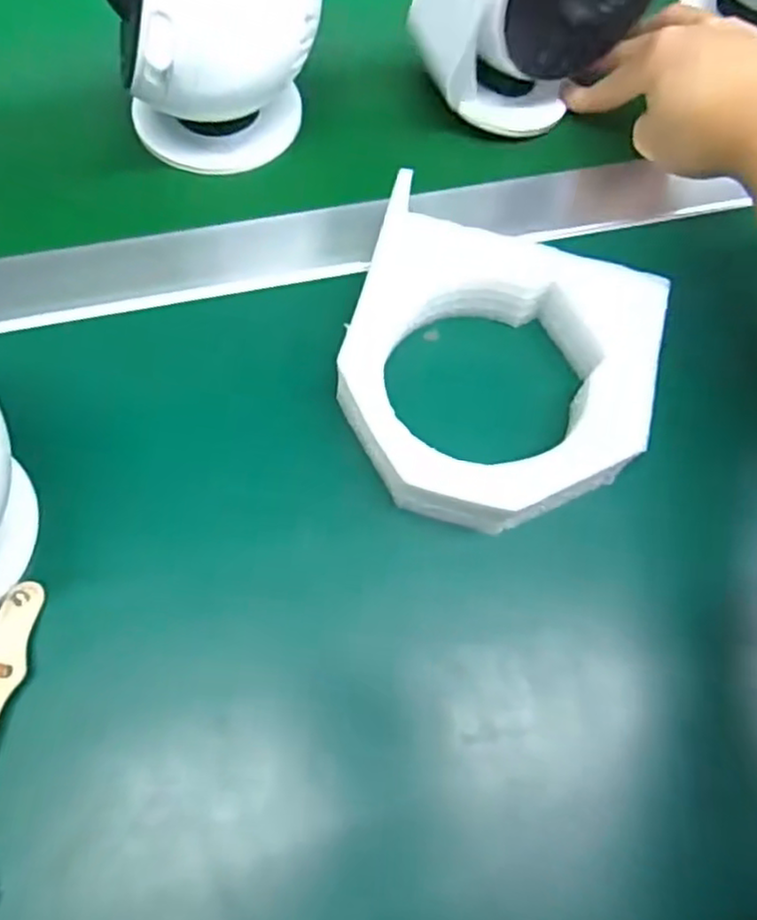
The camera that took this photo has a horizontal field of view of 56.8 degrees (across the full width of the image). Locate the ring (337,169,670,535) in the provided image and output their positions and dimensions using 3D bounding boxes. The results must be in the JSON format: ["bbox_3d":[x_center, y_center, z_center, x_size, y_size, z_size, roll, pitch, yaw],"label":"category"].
[{"bbox_3d":[0.048,-0.036,0.289,0.120,0.035,0.125,1,67,-3],"label":"ring"}]

